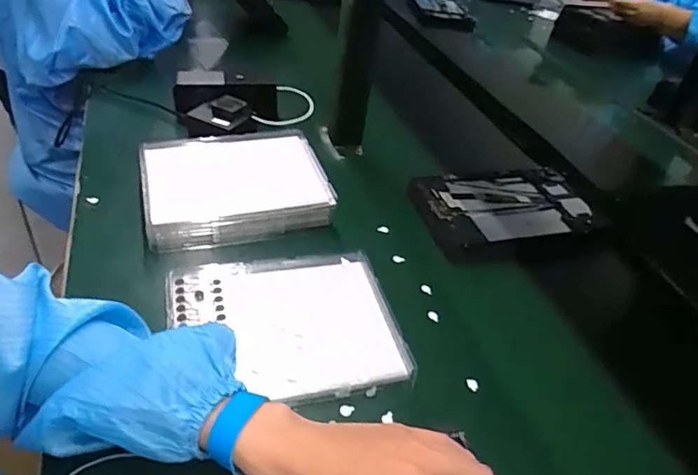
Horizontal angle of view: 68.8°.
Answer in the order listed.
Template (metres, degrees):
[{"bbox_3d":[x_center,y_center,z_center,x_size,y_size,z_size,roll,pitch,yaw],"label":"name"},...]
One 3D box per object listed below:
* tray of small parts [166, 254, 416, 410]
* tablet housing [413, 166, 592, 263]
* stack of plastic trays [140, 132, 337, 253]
[{"bbox_3d":[-0.063,0.080,0.498,0.215,0.012,0.172,-2,40,-13],"label":"tray of small parts"},{"bbox_3d":[0.218,-0.036,0.696,0.242,0.022,0.165,-4,42,-15],"label":"tablet housing"},{"bbox_3d":[-0.144,-0.069,0.645,0.221,0.052,0.174,-8,42,-20],"label":"stack of plastic trays"}]

